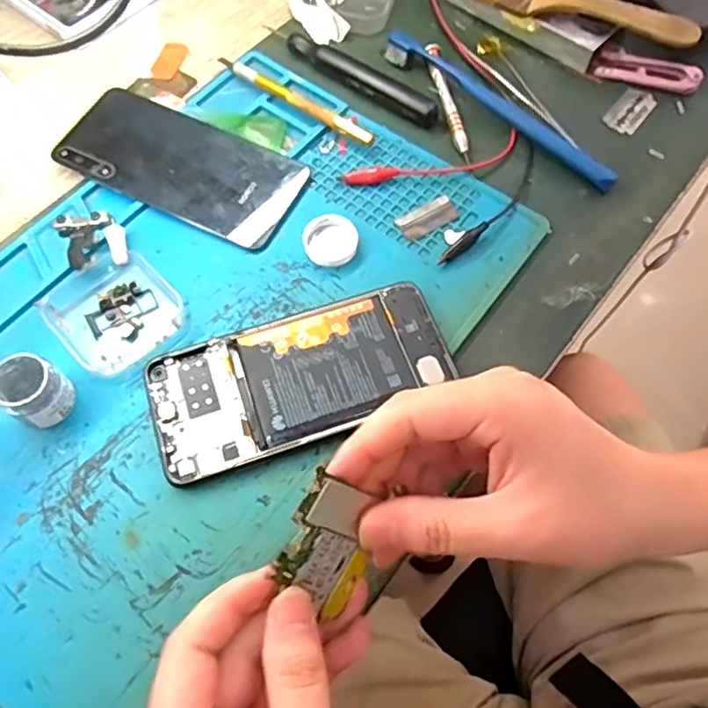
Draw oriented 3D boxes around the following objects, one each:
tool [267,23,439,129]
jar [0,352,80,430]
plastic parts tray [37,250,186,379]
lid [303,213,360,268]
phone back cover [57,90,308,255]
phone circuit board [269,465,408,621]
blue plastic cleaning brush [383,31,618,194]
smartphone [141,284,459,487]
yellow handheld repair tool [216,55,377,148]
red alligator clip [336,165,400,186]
[{"bbox_3d":[-0.003,-0.198,0.422,0.144,0.012,0.017,37,69,16],"label":"tool"},{"bbox_3d":[-0.163,0.018,0.308,0.031,0.029,0.029,0,64,-1],"label":"jar"},{"bbox_3d":[-0.133,-0.025,0.338,0.063,0.011,0.066,-39,71,-17],"label":"plastic parts tray"},{"bbox_3d":[-0.014,-0.068,0.362,0.032,0.008,0.033,0,64,-1],"label":"lid"},{"bbox_3d":[-0.111,-0.122,0.388,0.152,0.009,0.071,24,66,10],"label":"phone back cover"},{"bbox_3d":[-0.010,0.075,0.237,0.037,0.004,0.054,23,93,-23],"label":"phone circuit board"},{"bbox_3d":[0.096,-0.167,0.408,0.187,0.018,0.017,40,70,17],"label":"blue plastic cleaning brush"},{"bbox_3d":[-0.028,0.013,0.321,0.156,0.009,0.070,-17,66,-9],"label":"smartphone"},{"bbox_3d":[-0.040,-0.172,0.409,0.127,0.012,0.011,34,69,15],"label":"yellow handheld repair tool"},{"bbox_3d":[0.010,-0.113,0.382,0.038,0.009,0.011,-11,64,-6],"label":"red alligator clip"}]

